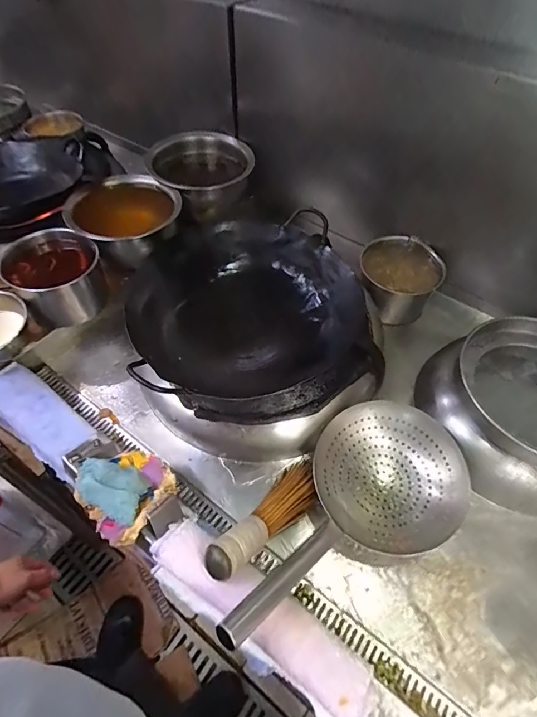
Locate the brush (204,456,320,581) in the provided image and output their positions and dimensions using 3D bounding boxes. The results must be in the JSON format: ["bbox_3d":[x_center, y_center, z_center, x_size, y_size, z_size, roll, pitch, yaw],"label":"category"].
[{"bbox_3d":[0.005,0.253,0.630,0.076,0.050,0.281,35,28,22],"label":"brush"}]

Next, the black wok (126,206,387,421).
[{"bbox_3d":[-0.036,-0.095,0.776,0.424,0.125,0.399,-9,54,-9],"label":"black wok"}]

